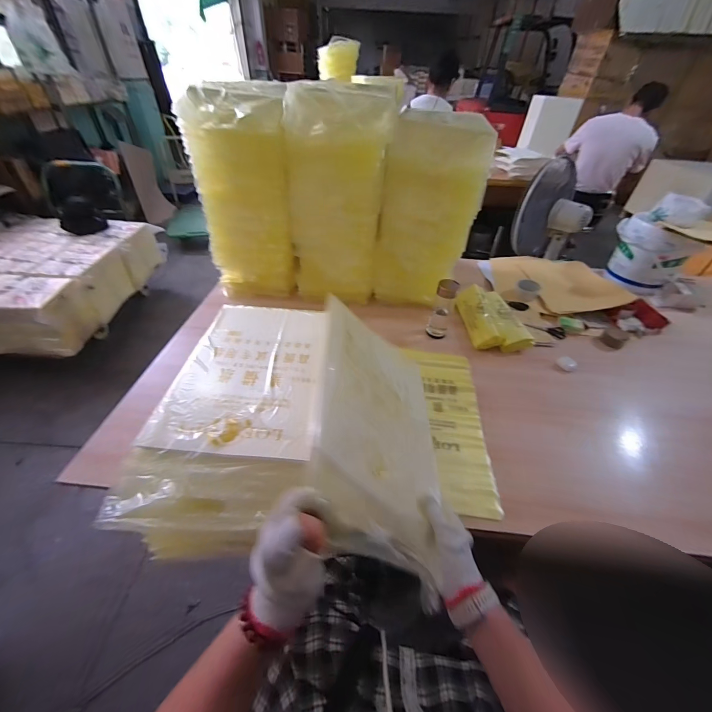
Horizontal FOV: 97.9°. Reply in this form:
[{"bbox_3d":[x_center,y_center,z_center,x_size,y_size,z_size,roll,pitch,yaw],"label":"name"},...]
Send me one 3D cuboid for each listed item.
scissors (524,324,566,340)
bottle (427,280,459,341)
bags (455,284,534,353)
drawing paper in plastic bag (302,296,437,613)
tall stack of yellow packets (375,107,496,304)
[{"bbox_3d":[0.649,-0.091,1.060,0.124,0.015,0.051,17,45,14],"label":"scissors"},{"bbox_3d":[0.278,-0.155,0.994,0.064,0.199,0.052,11,44,8],"label":"bottle"},{"bbox_3d":[0.465,-0.136,1.069,0.181,0.057,0.279,0,44,-4],"label":"bags"},{"bbox_3d":[0.039,0.092,0.501,0.253,0.022,0.429,39,30,-27],"label":"drawing paper in plastic bag"},{"bbox_3d":[0.230,-0.455,1.022,0.283,0.528,0.181,9,44,6],"label":"tall stack of yellow packets"}]

